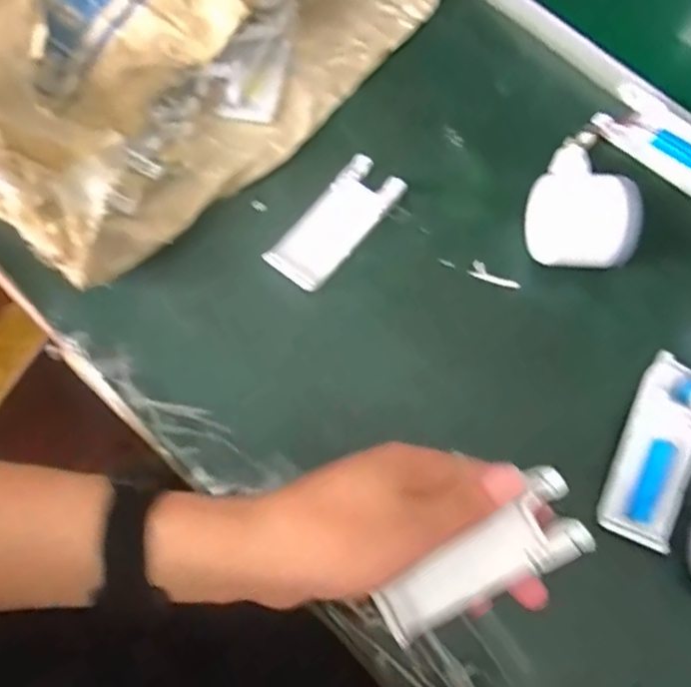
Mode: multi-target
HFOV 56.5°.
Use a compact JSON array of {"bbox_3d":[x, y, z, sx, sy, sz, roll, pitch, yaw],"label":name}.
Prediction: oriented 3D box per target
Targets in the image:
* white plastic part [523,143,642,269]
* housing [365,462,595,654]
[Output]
[{"bbox_3d":[0.151,-0.090,0.417,0.059,0.042,0.084,4,72,-2],"label":"white plastic part"},{"bbox_3d":[0.064,0.105,0.308,0.105,0.011,0.042,-33,76,0],"label":"housing"}]

